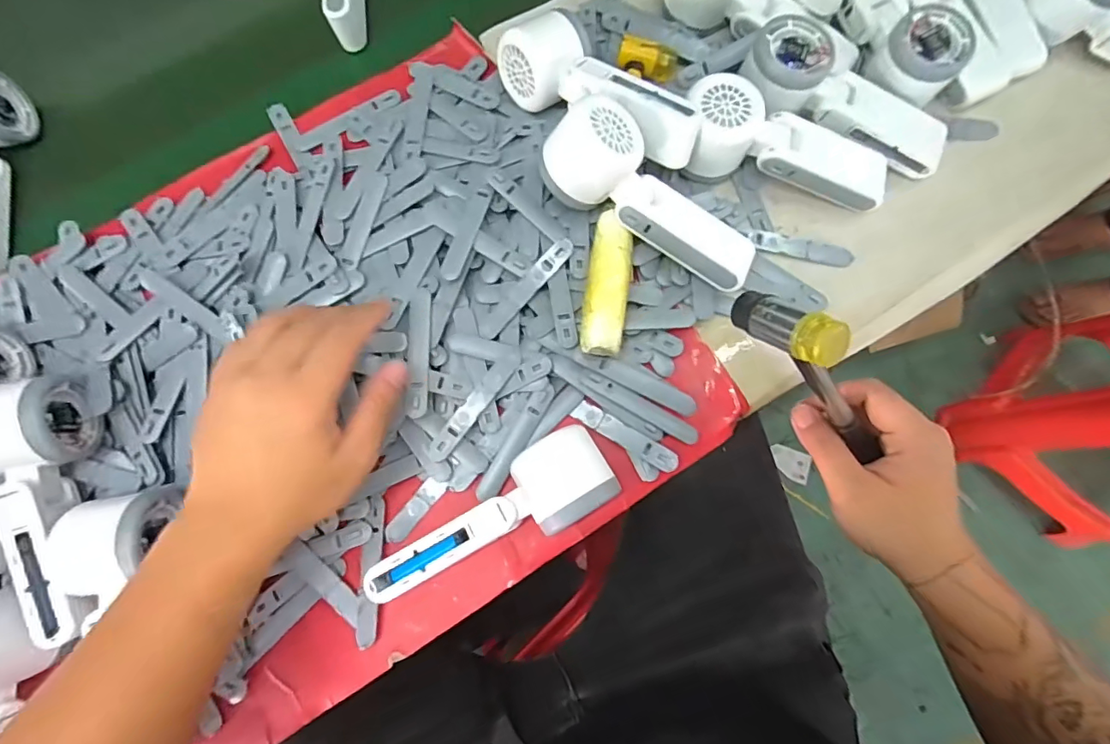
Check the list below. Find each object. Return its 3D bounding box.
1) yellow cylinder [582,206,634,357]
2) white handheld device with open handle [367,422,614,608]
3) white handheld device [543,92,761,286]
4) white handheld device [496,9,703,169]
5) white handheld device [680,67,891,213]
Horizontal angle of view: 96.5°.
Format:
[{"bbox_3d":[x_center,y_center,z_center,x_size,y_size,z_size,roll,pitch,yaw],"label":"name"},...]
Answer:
[{"bbox_3d":[0.039,-0.062,0.360,0.030,0.029,0.105,9,78,3],"label":"yellow cylinder"},{"bbox_3d":[-0.041,0.098,0.330,0.166,0.037,0.054,-30,79,-6],"label":"white handheld device with open handle"},{"bbox_3d":[0.071,-0.123,0.349,0.166,0.045,0.067,35,81,-8],"label":"white handheld device"},{"bbox_3d":[0.030,-0.202,0.368,0.061,0.061,0.160,-41,80,-8],"label":"white handheld device"},{"bbox_3d":[0.171,-0.169,0.381,0.165,0.050,0.060,16,80,-10],"label":"white handheld device"}]

